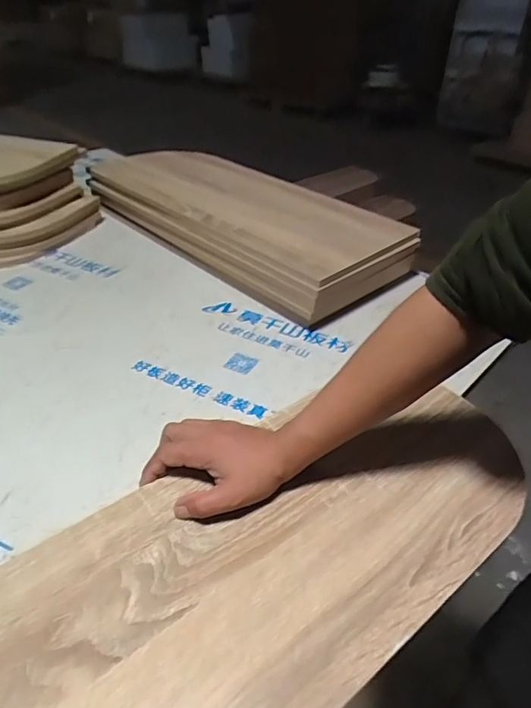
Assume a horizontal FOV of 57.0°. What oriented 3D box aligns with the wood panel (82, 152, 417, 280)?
[{"bbox_3d":[-0.053,-0.279,0.849,0.580,0.018,0.225,31,47,33],"label":"wood panel"}]

